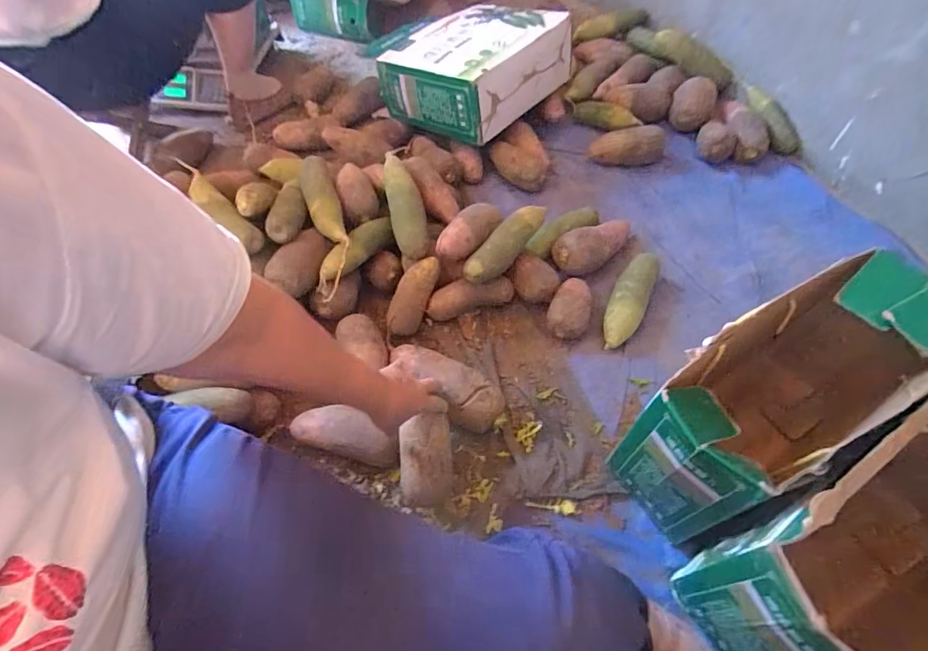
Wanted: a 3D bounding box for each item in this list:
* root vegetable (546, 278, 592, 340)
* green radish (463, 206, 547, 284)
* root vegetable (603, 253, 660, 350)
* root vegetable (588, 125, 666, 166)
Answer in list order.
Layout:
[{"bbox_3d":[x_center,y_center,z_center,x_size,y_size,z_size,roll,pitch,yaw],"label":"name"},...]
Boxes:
[{"bbox_3d":[0.187,-0.032,0.822,0.070,0.047,0.118,17,59,11],"label":"root vegetable"},{"bbox_3d":[0.075,-0.141,0.832,0.053,0.065,0.191,35,64,21],"label":"green radish"},{"bbox_3d":[0.293,-0.048,0.834,0.062,0.049,0.197,23,61,15],"label":"root vegetable"},{"bbox_3d":[0.355,-0.392,1.029,0.155,0.063,0.068,0,56,19],"label":"root vegetable"}]

